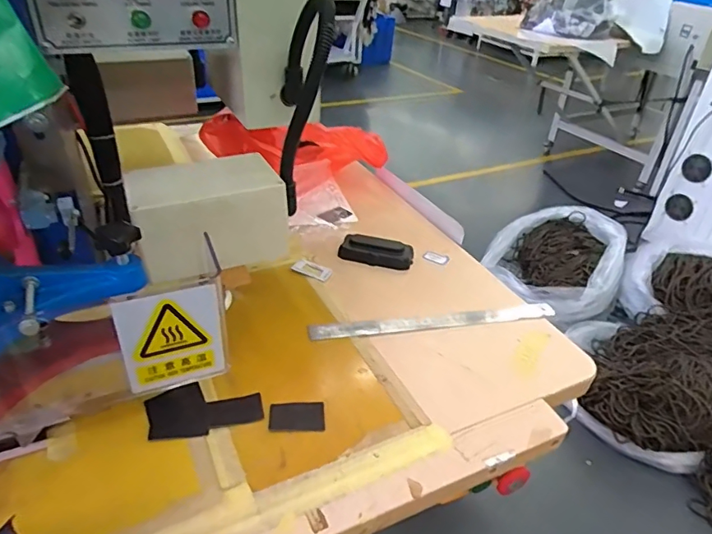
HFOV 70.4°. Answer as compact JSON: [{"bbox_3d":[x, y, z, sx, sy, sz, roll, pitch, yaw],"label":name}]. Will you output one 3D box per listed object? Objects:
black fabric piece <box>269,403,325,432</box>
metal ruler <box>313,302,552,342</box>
[{"bbox_3d":[-0.059,0.148,0.502,0.053,0.004,0.034,-1,34,-8],"label":"black fabric piece"},{"bbox_3d":[0.104,0.069,0.643,0.325,0.008,0.034,-4,35,-12],"label":"metal ruler"}]

